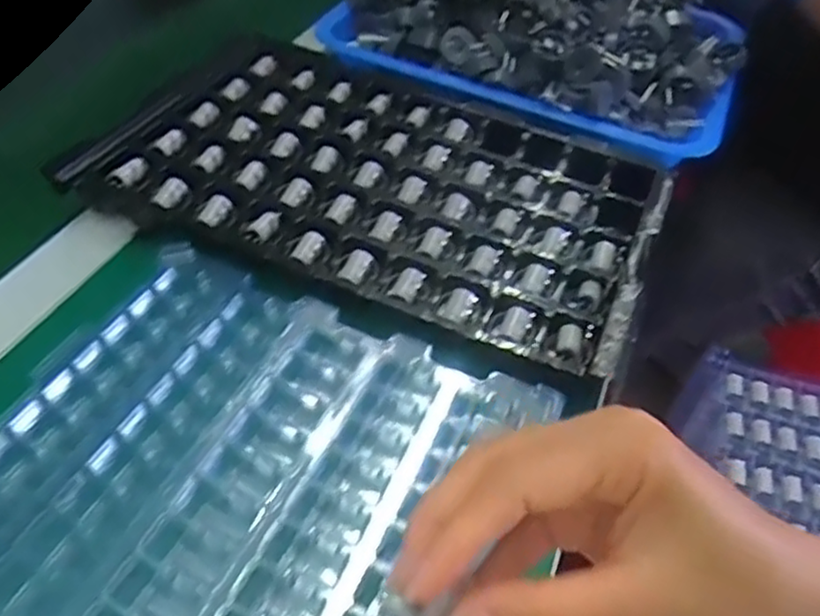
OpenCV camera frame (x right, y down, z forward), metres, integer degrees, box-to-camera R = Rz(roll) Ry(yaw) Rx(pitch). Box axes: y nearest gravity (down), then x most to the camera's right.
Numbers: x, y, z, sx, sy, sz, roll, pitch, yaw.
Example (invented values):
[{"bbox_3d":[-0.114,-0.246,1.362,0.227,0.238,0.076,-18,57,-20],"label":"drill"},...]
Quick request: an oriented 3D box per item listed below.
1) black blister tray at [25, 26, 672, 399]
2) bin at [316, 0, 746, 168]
[{"bbox_3d":[-0.014,-0.090,0.452,0.337,0.019,0.218,22,50,14],"label":"black blister tray"},{"bbox_3d":[0.098,-0.228,0.553,0.312,0.085,0.191,28,51,19],"label":"bin"}]

